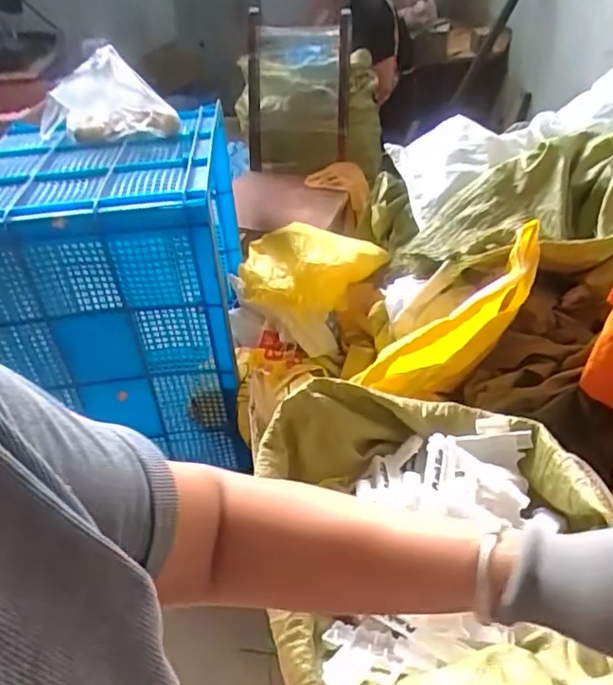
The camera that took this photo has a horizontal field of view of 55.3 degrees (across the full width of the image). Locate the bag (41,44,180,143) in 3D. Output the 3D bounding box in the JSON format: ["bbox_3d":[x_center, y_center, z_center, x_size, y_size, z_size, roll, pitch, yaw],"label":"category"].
[{"bbox_3d":[-0.411,-0.489,1.175,0.270,0.168,0.116,4,38,9],"label":"bag"}]

